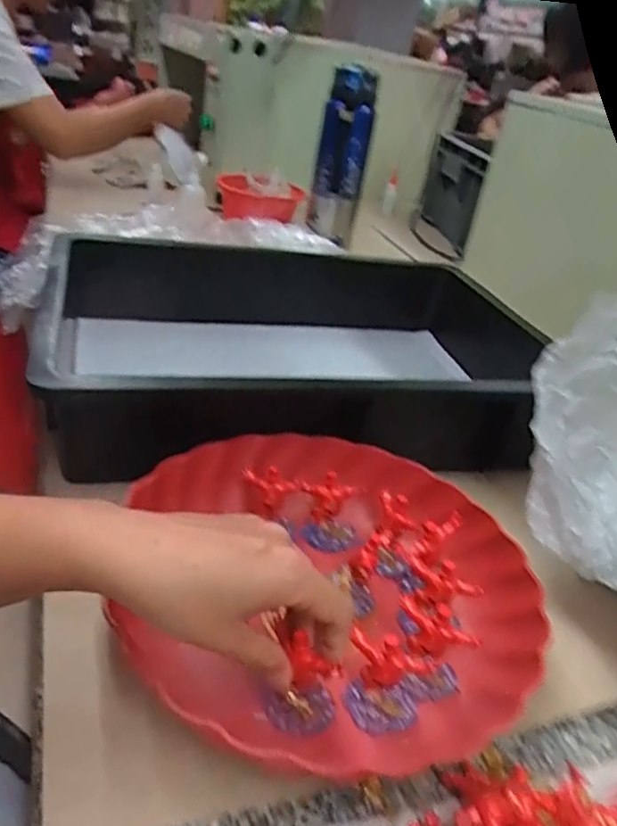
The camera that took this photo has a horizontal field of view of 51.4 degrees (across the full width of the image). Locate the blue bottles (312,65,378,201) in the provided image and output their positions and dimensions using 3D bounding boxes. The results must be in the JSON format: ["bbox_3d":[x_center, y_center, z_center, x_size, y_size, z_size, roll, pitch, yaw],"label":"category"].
[{"bbox_3d":[0.053,-0.394,0.912,0.069,0.171,0.056,10,29,-2],"label":"blue bottles"}]

